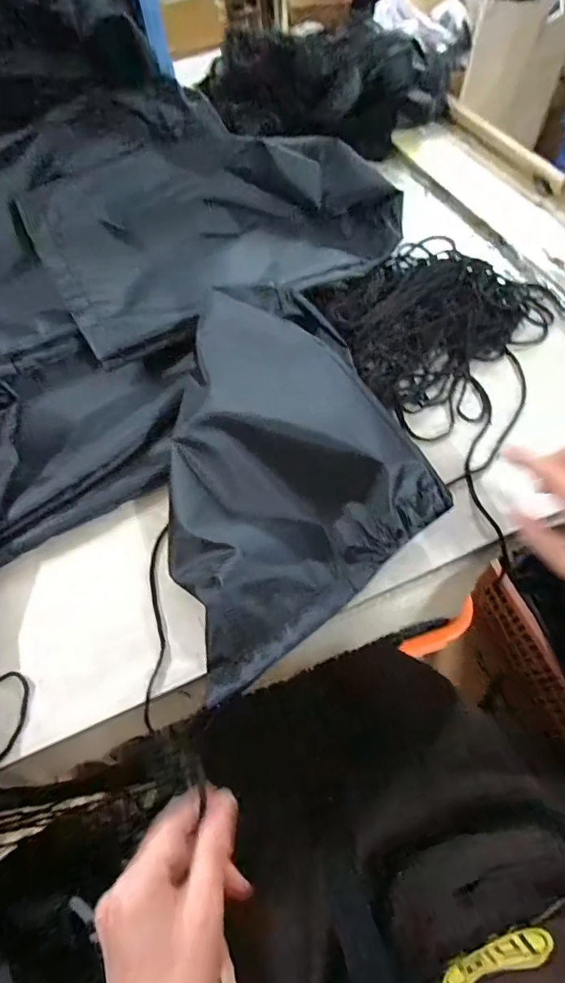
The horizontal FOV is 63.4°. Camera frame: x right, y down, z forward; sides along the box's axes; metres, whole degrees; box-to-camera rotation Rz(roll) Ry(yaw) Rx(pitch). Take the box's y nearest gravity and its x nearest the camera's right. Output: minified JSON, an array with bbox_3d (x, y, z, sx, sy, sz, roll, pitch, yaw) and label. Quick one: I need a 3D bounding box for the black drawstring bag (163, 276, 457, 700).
[{"bbox_3d":[-0.019,-0.035,0.414,0.225,0.072,0.320,-26,63,-10],"label":"black drawstring bag"}]

